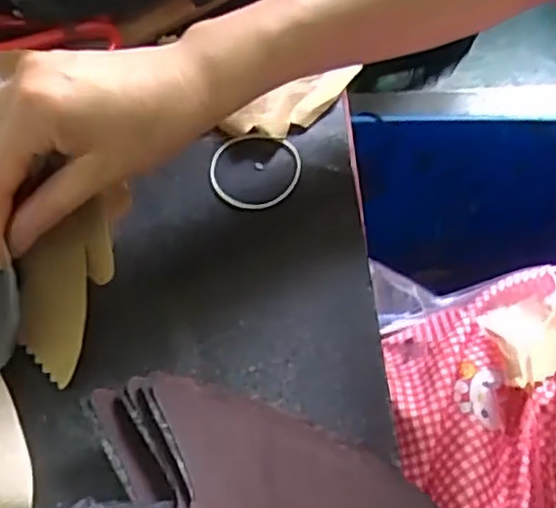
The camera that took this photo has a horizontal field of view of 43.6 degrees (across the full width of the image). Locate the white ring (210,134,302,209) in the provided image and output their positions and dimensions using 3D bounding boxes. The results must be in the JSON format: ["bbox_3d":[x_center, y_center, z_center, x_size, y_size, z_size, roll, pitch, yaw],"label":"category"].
[{"bbox_3d":[-0.013,-0.051,0.421,0.055,0.006,0.051,2,66,-4],"label":"white ring"}]

